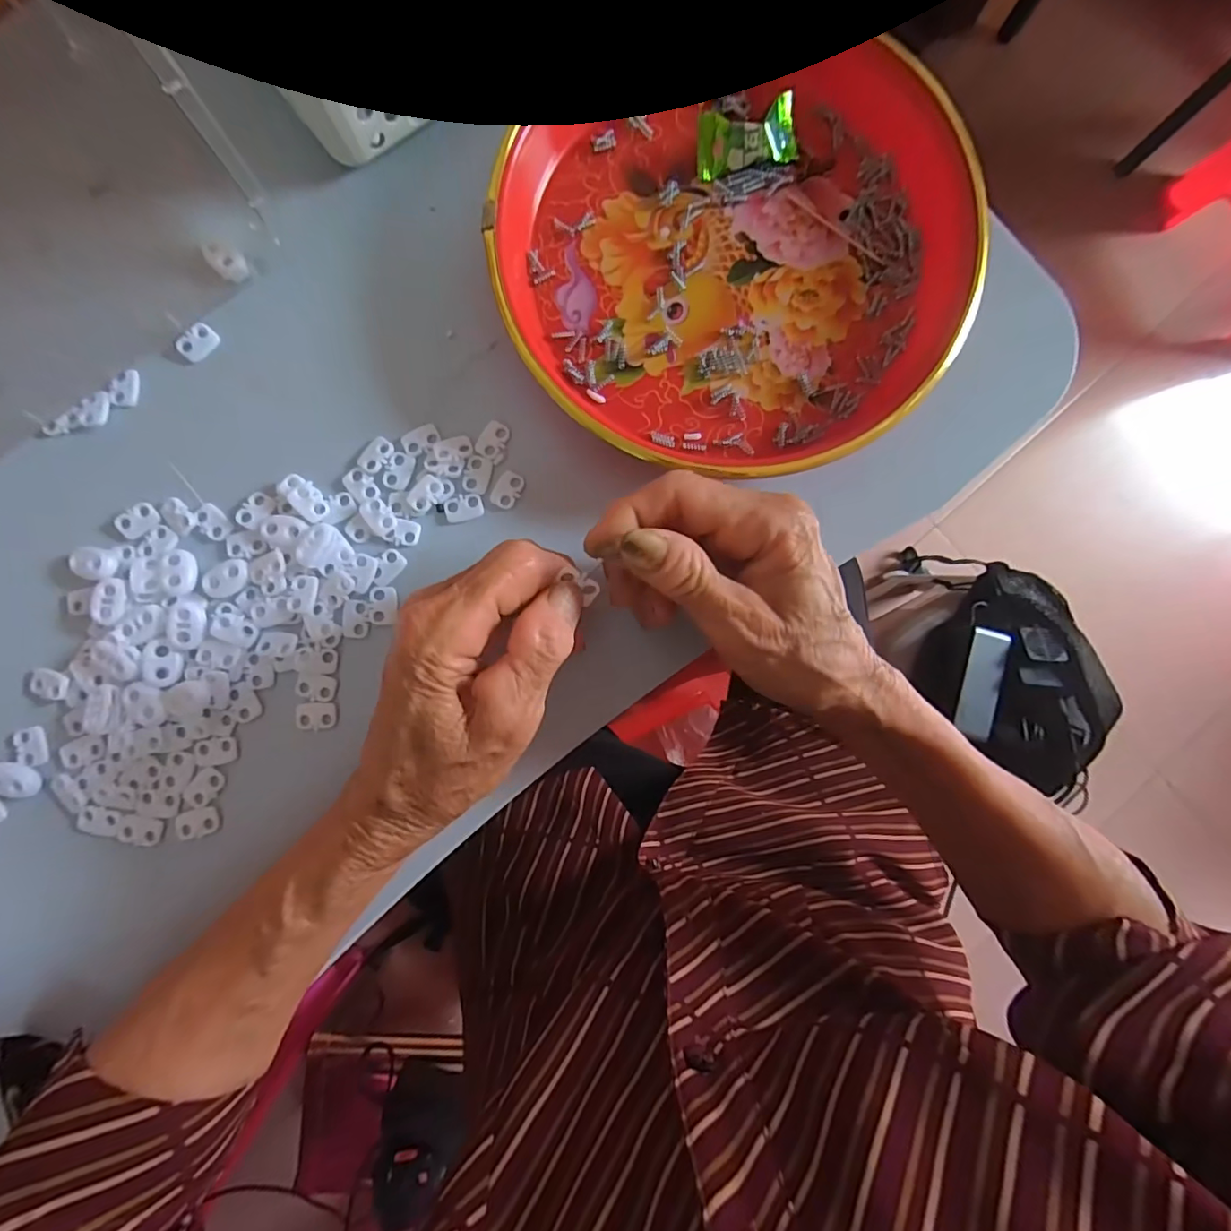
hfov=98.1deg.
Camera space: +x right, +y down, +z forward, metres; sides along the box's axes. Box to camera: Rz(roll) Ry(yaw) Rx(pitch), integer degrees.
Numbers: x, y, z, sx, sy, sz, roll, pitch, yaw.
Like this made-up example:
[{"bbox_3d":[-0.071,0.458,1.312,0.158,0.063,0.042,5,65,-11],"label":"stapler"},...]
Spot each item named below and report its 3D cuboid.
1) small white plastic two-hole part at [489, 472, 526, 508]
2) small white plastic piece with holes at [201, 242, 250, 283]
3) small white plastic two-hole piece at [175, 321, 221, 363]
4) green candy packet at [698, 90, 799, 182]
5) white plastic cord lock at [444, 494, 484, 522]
[{"bbox_3d":[-0.053,-0.061,0.259,0.012,0.004,0.018,31,85,-2],"label":"small white plastic two-hole part"},{"bbox_3d":[-0.189,-0.172,0.258,0.024,0.004,0.013,45,84,-1],"label":"small white plastic piece with holes"},{"bbox_3d":[-0.203,-0.133,0.260,0.011,0.005,0.019,40,84,-1],"label":"small white plastic two-hole piece"},{"bbox_3d":[0.063,-0.231,0.258,0.047,0.016,0.025,-14,88,-5],"label":"green candy packet"},{"bbox_3d":[-0.073,-0.053,0.258,0.018,0.004,0.012,-14,88,-5],"label":"white plastic cord lock"}]

